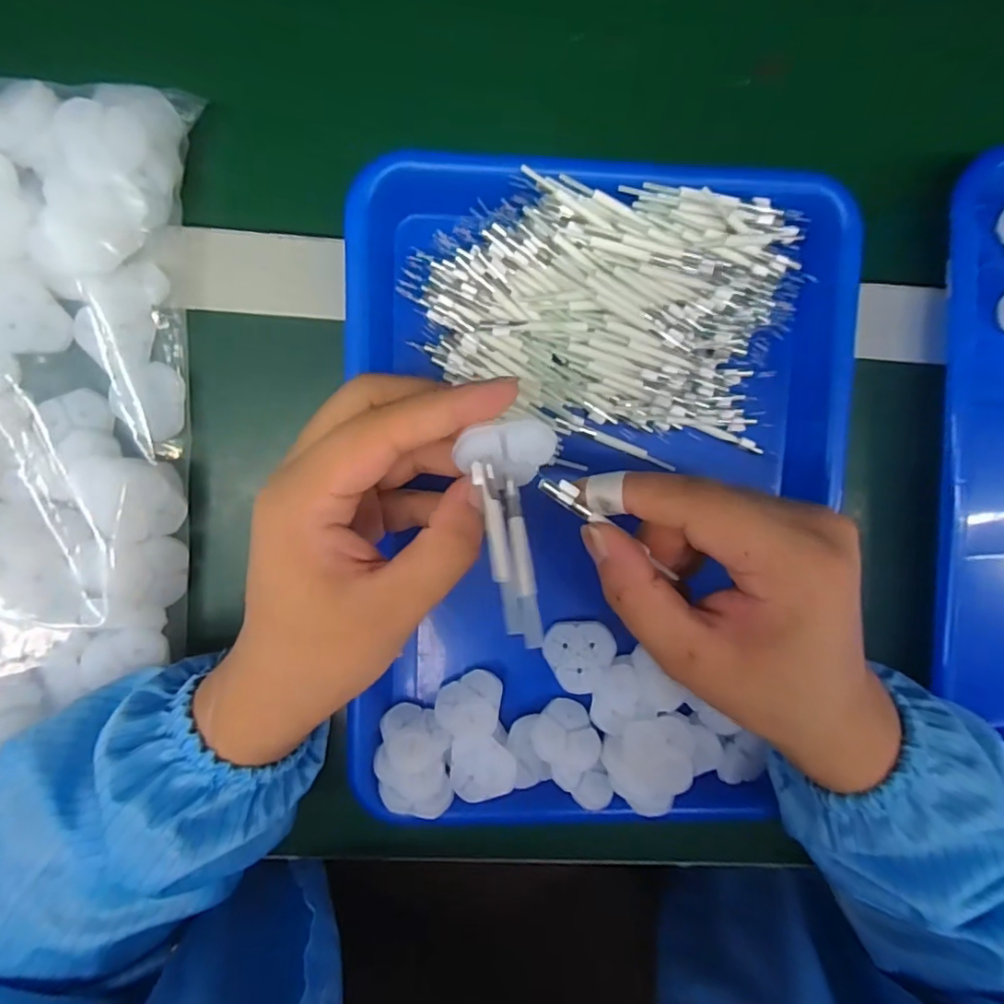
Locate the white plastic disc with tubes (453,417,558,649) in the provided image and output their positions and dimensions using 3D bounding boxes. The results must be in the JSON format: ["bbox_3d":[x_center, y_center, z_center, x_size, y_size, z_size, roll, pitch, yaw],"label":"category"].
[{"bbox_3d":[0.004,0.010,0.204,0.033,0.025,0.075,-2,69,-3],"label":"white plastic disc with tubes"}]

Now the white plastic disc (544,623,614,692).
[{"bbox_3d":[0.041,0.083,0.304,0.035,0.011,0.037,0,96,-3],"label":"white plastic disc"}]

